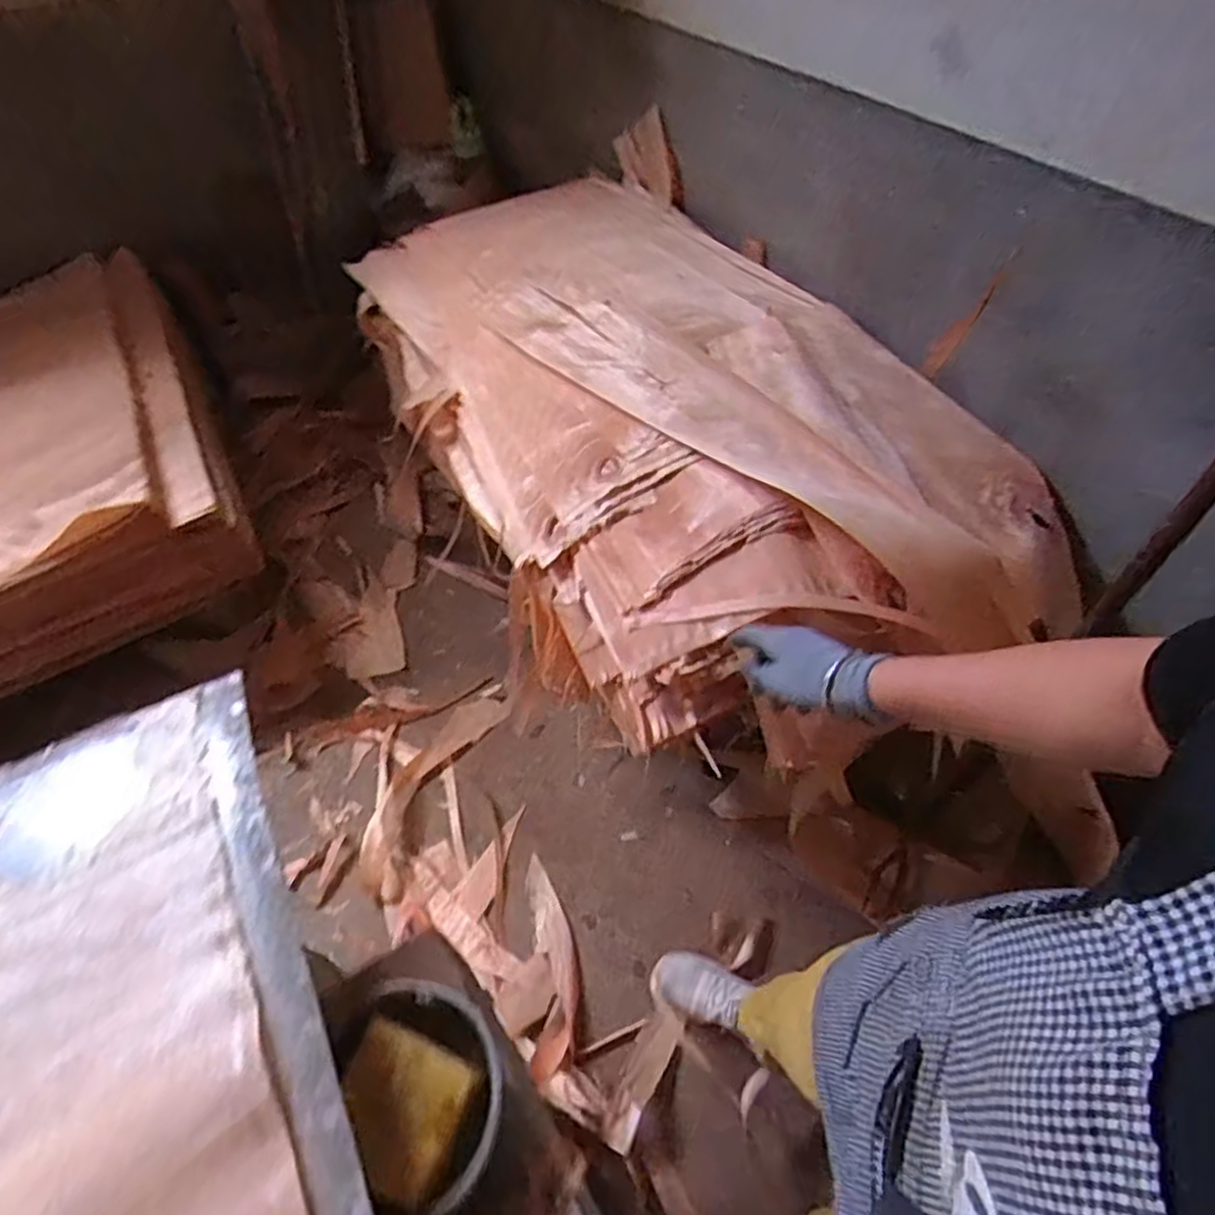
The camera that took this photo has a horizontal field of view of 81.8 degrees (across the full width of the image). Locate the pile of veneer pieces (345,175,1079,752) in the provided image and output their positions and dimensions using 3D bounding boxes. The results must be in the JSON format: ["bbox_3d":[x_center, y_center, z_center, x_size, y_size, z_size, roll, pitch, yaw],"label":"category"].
[{"bbox_3d":[0.071,-0.349,1.207,0.673,0.266,1.239,-22,53,-13],"label":"pile of veneer pieces"}]

